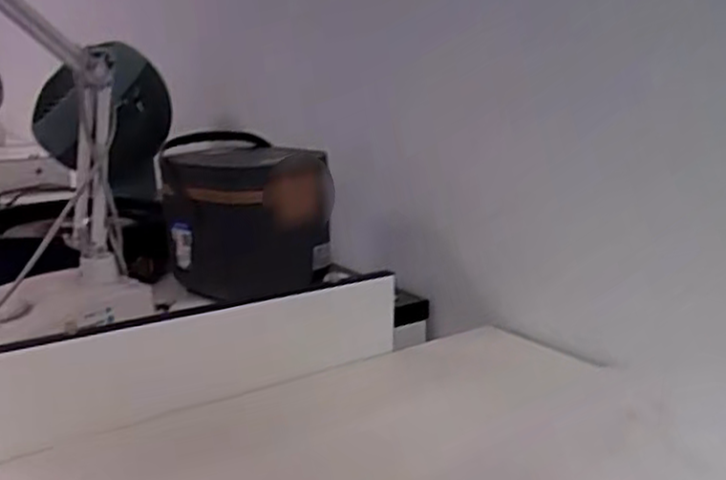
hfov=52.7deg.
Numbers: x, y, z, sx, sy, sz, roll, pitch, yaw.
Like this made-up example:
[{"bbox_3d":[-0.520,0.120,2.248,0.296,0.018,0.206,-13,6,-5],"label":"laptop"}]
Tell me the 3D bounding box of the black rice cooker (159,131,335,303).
[{"bbox_3d":[-0.147,-0.028,0.921,0.205,0.178,0.179,-3,14,-8],"label":"black rice cooker"}]

